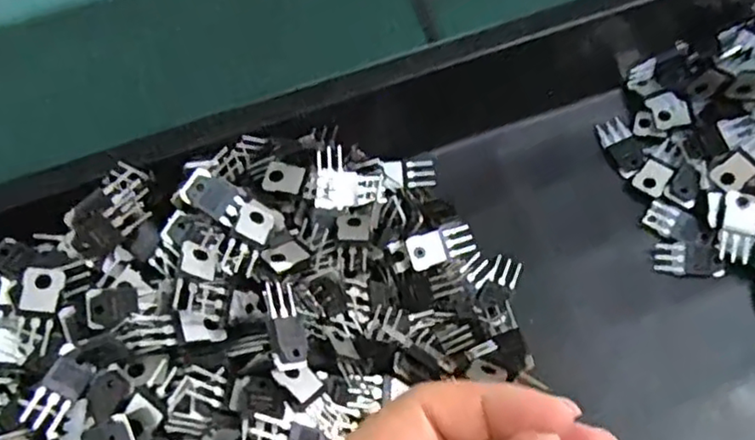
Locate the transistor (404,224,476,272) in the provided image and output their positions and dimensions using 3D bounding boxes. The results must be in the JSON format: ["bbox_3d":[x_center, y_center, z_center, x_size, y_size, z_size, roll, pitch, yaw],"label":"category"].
[{"bbox_3d":[0.032,0.013,0.324,0.035,0.008,0.016,-15,63,-23],"label":"transistor"}]

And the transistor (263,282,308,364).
[{"bbox_3d":[-0.036,0.041,0.258,0.015,0.004,0.032,-3,63,-41],"label":"transistor"}]

